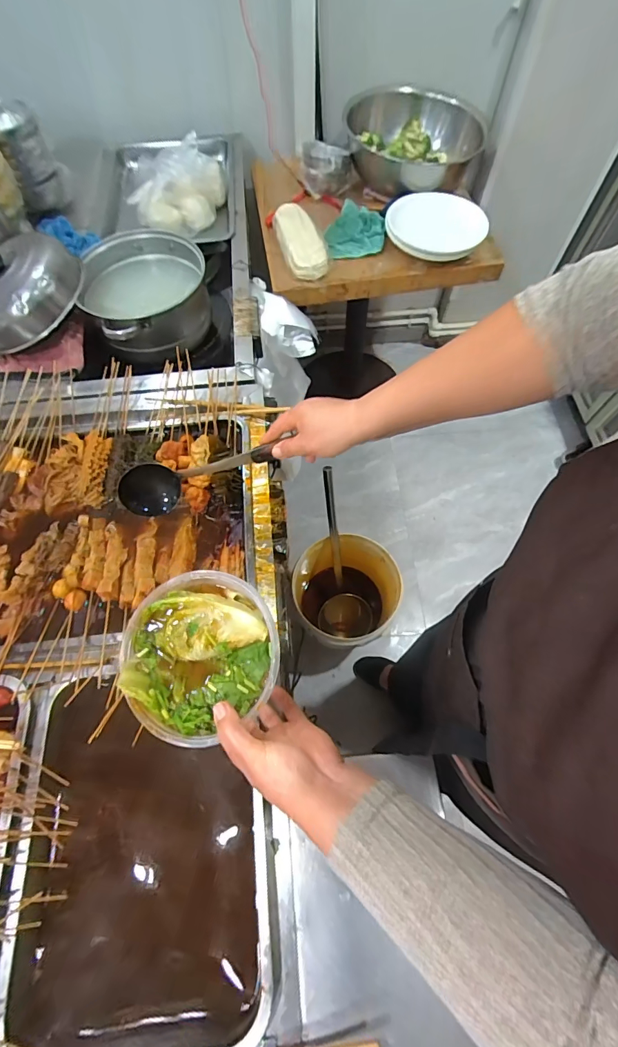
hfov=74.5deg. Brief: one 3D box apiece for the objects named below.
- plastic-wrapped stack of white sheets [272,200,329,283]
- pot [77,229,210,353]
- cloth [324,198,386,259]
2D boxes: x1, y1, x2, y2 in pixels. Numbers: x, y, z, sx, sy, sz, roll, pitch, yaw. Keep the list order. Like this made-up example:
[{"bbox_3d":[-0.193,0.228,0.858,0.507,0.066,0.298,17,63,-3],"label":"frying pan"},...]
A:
[{"bbox_3d":[-0.026,-0.753,1.070,0.109,0.060,0.277,-17,65,-4],"label":"plastic-wrapped stack of white sheets"},{"bbox_3d":[-0.345,-0.496,0.881,0.261,0.120,0.262,-1,65,3],"label":"pot"},{"bbox_3d":[0.122,-0.802,1.095,0.155,0.032,0.224,-5,65,1],"label":"cloth"}]

